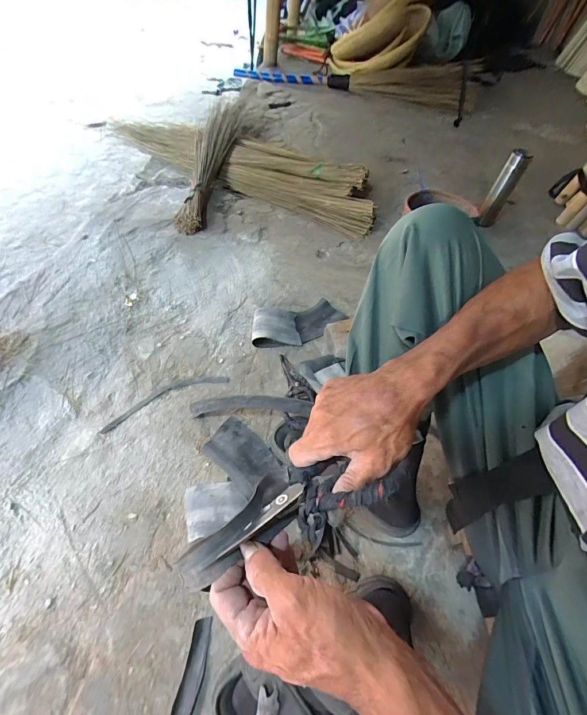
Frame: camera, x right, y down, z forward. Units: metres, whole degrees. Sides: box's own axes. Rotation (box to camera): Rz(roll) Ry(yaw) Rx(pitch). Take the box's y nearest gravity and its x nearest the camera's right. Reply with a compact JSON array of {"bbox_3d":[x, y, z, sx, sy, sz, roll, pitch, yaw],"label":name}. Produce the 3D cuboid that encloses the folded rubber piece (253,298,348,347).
[{"bbox_3d":[0.012,-0.091,0.837,0.241,0.051,0.114,-14,56,-15],"label":"folded rubber piece"}]

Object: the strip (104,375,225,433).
[{"bbox_3d":[-0.273,0.081,0.725,0.260,0.009,0.056,-23,58,-20],"label":"strip"}]

